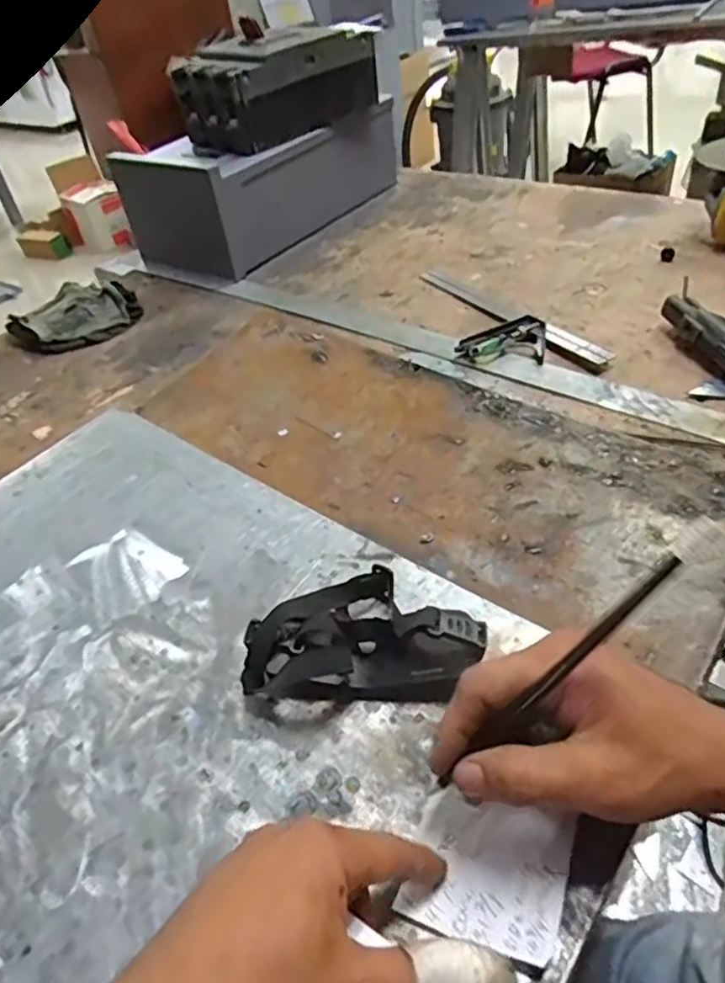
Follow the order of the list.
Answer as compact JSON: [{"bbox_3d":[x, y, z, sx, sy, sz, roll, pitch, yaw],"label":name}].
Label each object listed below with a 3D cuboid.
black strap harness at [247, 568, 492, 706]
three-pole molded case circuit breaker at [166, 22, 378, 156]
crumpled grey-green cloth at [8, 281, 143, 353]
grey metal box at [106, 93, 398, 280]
[{"bbox_3d":[0.002,0.085,0.391,0.141,0.038,0.083,-2,42,8],"label":"black strap harness"},{"bbox_3d":[-0.120,-0.582,0.904,0.175,0.111,0.243,23,50,32],"label":"three-pole molded case circuit breaker"},{"bbox_3d":[-0.380,-0.237,0.835,0.156,0.023,0.161,-24,43,-16],"label":"crumpled grey-green cloth"},{"bbox_3d":[-0.148,-0.482,0.975,0.197,0.136,0.423,25,52,33],"label":"grey metal box"}]

